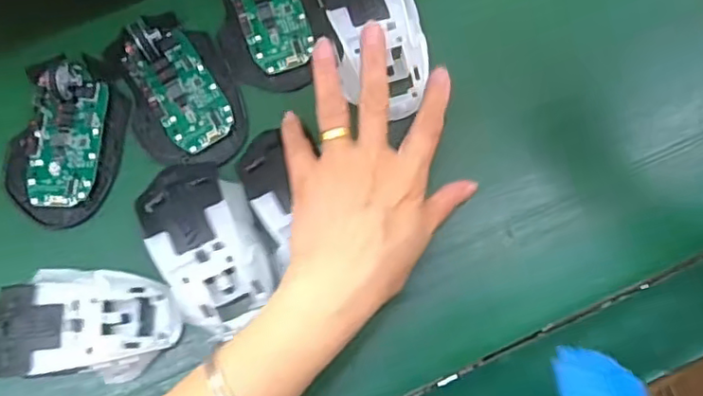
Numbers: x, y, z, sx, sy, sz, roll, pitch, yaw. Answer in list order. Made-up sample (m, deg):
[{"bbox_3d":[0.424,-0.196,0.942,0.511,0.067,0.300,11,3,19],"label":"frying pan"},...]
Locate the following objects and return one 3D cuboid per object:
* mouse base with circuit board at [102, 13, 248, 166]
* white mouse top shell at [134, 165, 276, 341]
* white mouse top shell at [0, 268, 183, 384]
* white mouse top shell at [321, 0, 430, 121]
[{"bbox_3d":[-0.119,-0.075,0.407,0.072,0.025,0.115,-23,76,-4],"label":"mouse base with circuit board"},{"bbox_3d":[-0.090,0.025,0.376,0.063,0.032,0.109,-25,76,-5],"label":"white mouse top shell"},{"bbox_3d":[-0.167,0.077,0.367,0.118,0.033,0.063,2,75,2],"label":"white mouse top shell"},{"bbox_3d":[0.018,-0.112,0.410,0.060,0.035,0.110,-16,75,-3],"label":"white mouse top shell"}]

